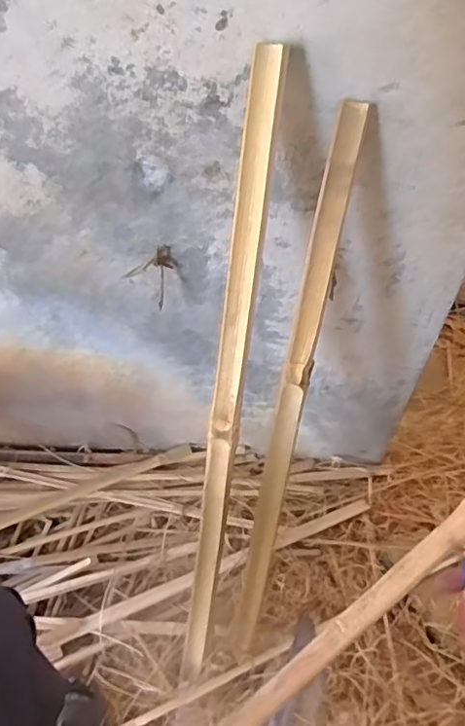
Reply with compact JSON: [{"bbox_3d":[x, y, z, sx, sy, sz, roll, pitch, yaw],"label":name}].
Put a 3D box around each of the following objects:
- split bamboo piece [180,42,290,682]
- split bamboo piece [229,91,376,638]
[{"bbox_3d":[-0.010,0.082,0.728,0.037,0.881,0.033,9,21,5],"label":"split bamboo piece"},{"bbox_3d":[0.075,0.070,0.728,0.037,0.757,0.025,12,20,7],"label":"split bamboo piece"}]

